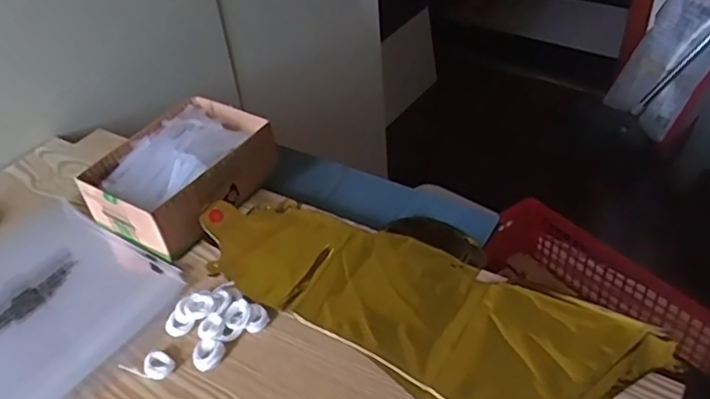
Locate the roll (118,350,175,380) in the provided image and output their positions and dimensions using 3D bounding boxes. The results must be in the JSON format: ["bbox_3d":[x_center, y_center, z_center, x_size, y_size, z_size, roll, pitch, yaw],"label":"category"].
[{"bbox_3d":[-0.182,0.143,0.548,0.045,0.007,0.026,14,46,21],"label":"roll"}]

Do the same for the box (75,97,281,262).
[{"bbox_3d":[-0.189,-0.029,0.690,0.133,0.066,0.177,19,47,25],"label":"box"}]

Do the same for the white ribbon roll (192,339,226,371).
[{"bbox_3d":[-0.130,0.137,0.551,0.024,0.011,0.029,18,47,25],"label":"white ribbon roll"}]

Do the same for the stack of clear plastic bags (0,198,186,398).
[{"bbox_3d":[-0.322,0.099,0.616,0.243,0.009,0.211,21,48,27],"label":"stack of clear plastic bags"}]

